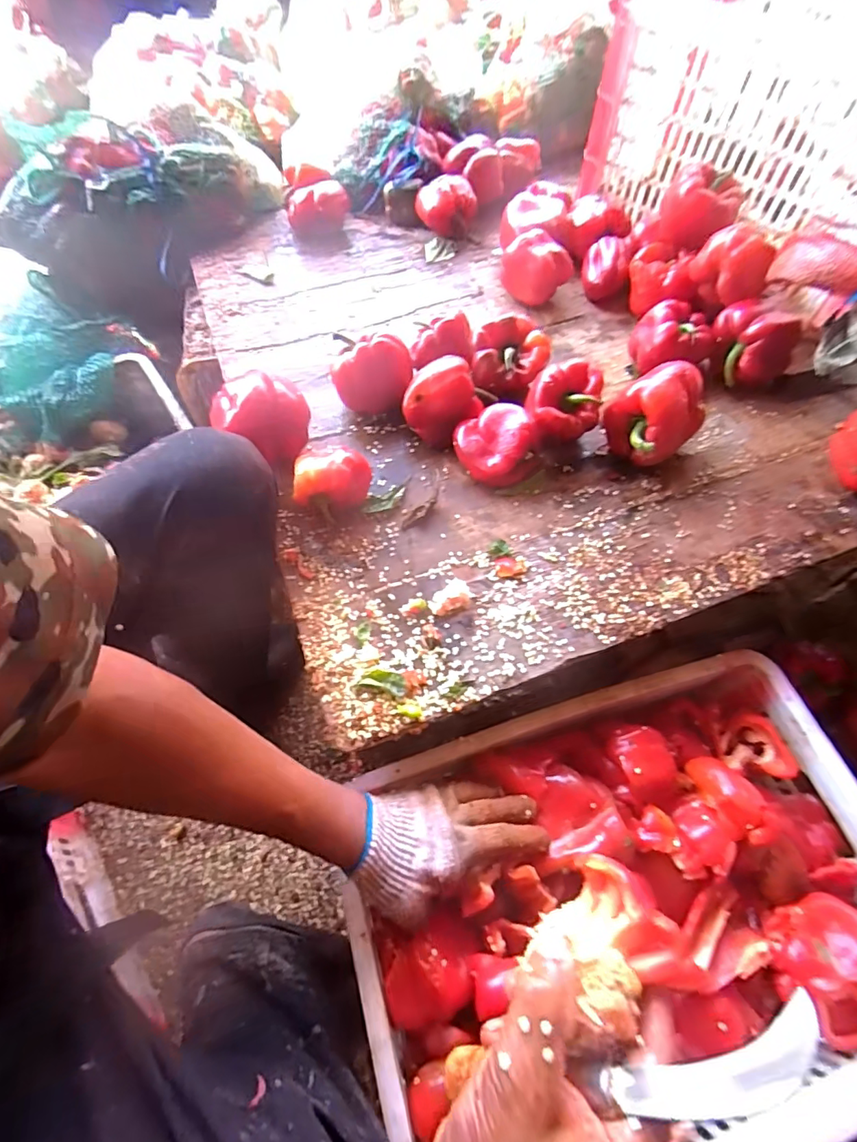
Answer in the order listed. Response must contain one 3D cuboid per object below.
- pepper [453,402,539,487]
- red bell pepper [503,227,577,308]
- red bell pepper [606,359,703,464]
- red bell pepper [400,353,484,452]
[{"bbox_3d":[0.080,-0.147,0.587,0.097,0.066,0.069,10,59,5],"label":"pepper"},{"bbox_3d":[0.154,-0.453,0.767,0.075,0.085,0.097,-36,66,-20],"label":"red bell pepper"},{"bbox_3d":[0.270,-0.179,0.592,0.106,0.098,0.073,-25,63,-15],"label":"red bell pepper"},{"bbox_3d":[0.019,-0.205,0.613,0.091,0.084,0.075,26,62,14],"label":"red bell pepper"}]

